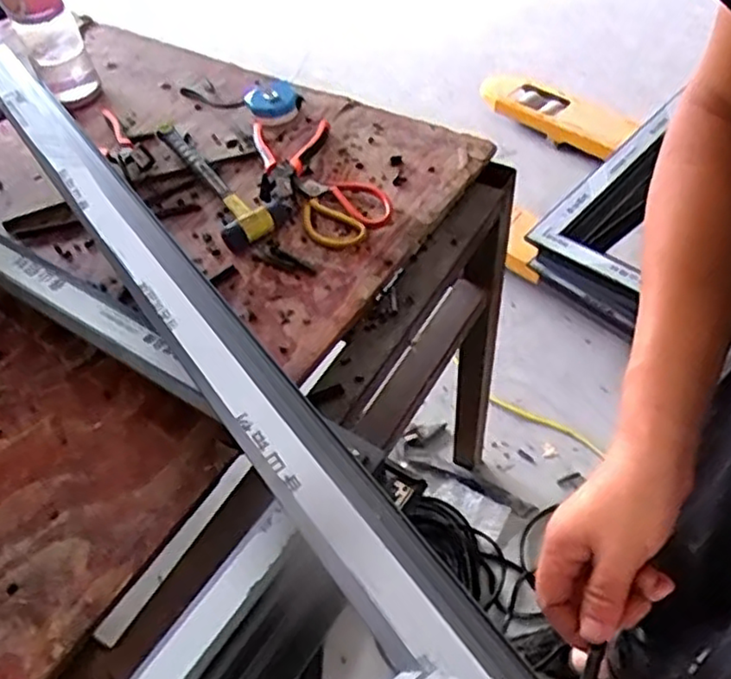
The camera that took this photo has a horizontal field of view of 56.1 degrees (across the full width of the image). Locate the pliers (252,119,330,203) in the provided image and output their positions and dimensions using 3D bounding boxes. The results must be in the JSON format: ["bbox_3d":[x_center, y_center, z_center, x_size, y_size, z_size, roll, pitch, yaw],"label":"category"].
[{"bbox_3d":[-0.096,-0.235,0.865,0.097,0.031,0.169,-4,50,0],"label":"pliers"}]

